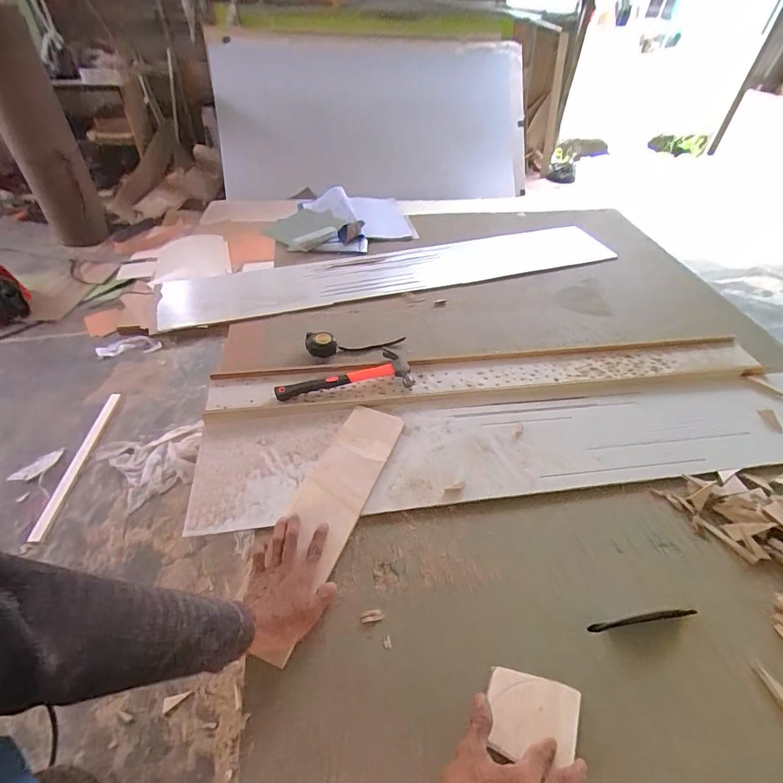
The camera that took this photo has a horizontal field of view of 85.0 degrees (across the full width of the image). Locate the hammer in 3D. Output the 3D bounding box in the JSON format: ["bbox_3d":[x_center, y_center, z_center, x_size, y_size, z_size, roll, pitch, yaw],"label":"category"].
[{"bbox_3d":[-0.097,-0.039,0.856,0.267,0.027,0.110,-8,47,-9],"label":"hammer"}]

